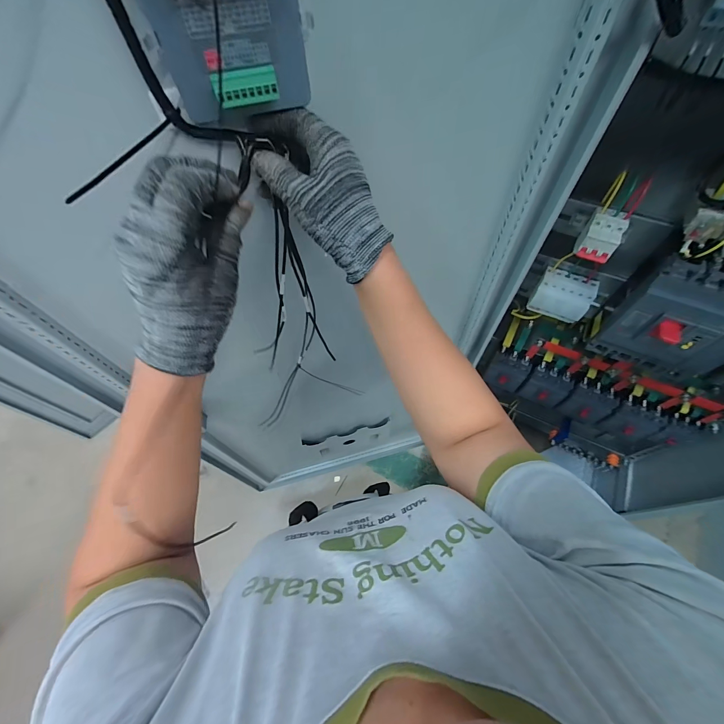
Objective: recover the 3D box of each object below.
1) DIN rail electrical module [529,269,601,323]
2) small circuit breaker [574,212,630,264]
[{"bbox_3d":[0.452,-0.147,0.751,0.114,0.092,0.069,19,61,12],"label":"DIN rail electrical module"},{"bbox_3d":[0.440,-0.229,0.610,0.061,0.066,0.057,29,64,17],"label":"small circuit breaker"}]

